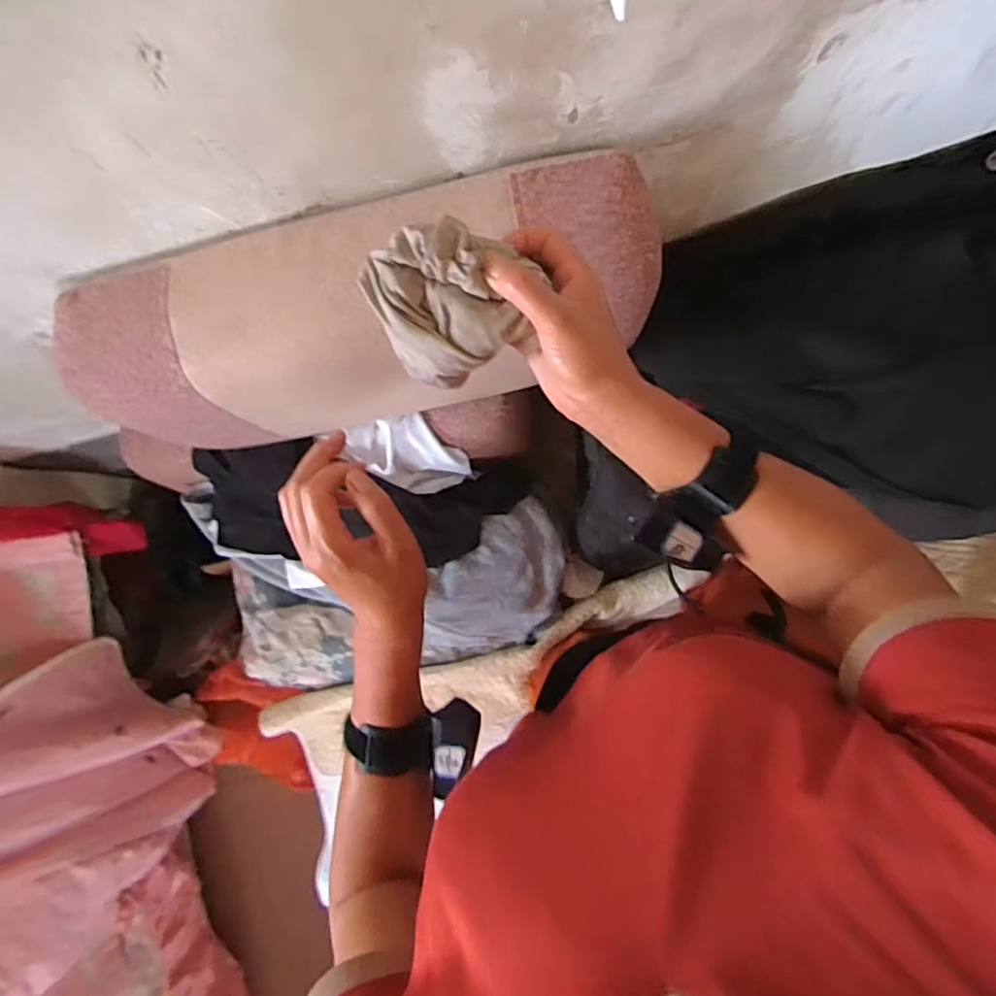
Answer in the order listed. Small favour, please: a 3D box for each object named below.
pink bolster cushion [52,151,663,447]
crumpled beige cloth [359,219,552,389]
[{"bbox_3d":[-0.146,-0.167,0.584,0.484,0.149,0.164,-8,86,9],"label":"pink bolster cushion"},{"bbox_3d":[-0.032,-0.128,0.402,0.095,0.069,0.083,-22,85,8],"label":"crumpled beige cloth"}]

